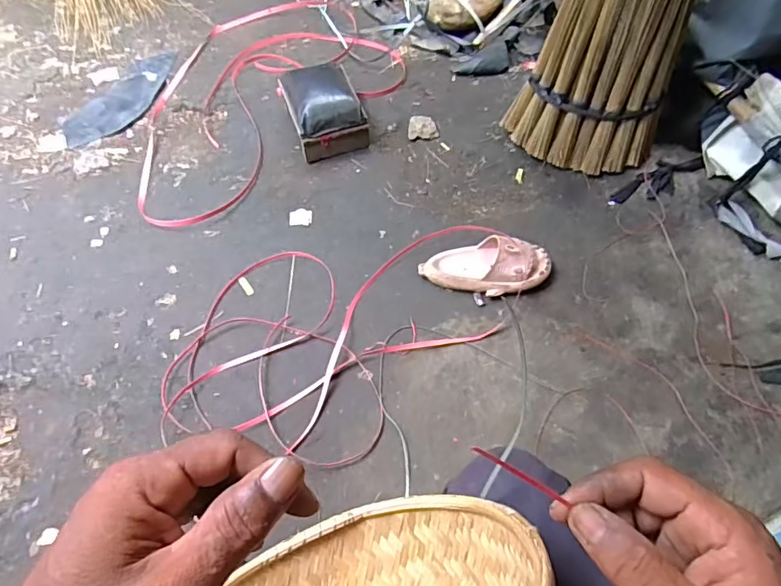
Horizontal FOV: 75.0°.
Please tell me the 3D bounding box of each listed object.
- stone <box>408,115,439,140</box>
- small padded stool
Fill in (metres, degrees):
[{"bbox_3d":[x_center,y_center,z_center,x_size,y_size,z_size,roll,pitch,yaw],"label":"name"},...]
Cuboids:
[{"bbox_3d":[0.087,-0.445,1.363,0.078,0.027,0.061,-2,61,0],"label":"stone"},{"bbox_3d":[-0.169,-0.474,1.309,0.173,0.145,0.222,-19,62,-10],"label":"small padded stool"}]

